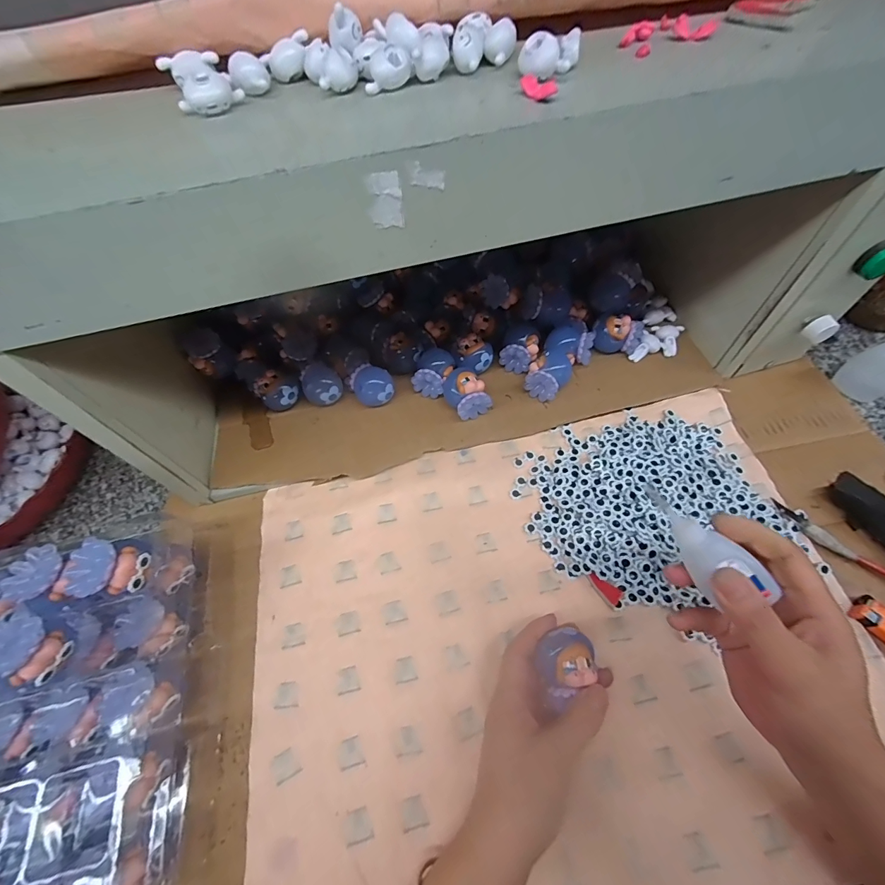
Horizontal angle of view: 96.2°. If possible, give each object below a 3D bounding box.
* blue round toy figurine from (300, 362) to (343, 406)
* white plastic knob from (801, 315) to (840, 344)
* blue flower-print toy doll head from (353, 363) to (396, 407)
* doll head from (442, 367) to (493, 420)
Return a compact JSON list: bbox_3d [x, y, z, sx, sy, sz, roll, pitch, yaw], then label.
[{"bbox_3d":[-0.132,-0.061,0.440,0.040,0.031,0.046,-28,63,-8],"label":"blue round toy figurine"},{"bbox_3d":[0.367,-0.110,0.387,0.022,0.024,0.016,50,28,-4],"label":"white plastic knob"},{"bbox_3d":[-0.073,-0.058,0.432,0.042,0.034,0.037,-17,62,-2],"label":"blue flower-print toy doll head"},{"bbox_3d":[0.024,-0.052,0.422,0.039,0.040,0.054,-27,63,-8],"label":"doll head"}]

